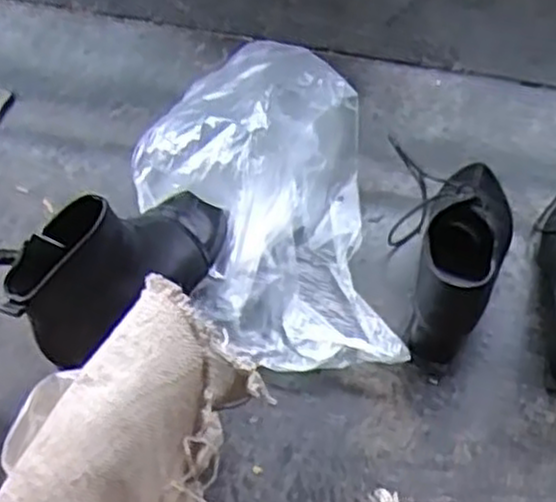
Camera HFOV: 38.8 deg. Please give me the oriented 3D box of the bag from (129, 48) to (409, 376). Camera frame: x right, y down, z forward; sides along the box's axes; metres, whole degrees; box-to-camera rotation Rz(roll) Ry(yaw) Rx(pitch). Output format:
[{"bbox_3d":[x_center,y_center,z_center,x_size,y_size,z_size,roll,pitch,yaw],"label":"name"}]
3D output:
[{"bbox_3d":[-0.023,-0.059,0.744,0.222,0.119,0.341,-9,64,-2],"label":"bag"}]

